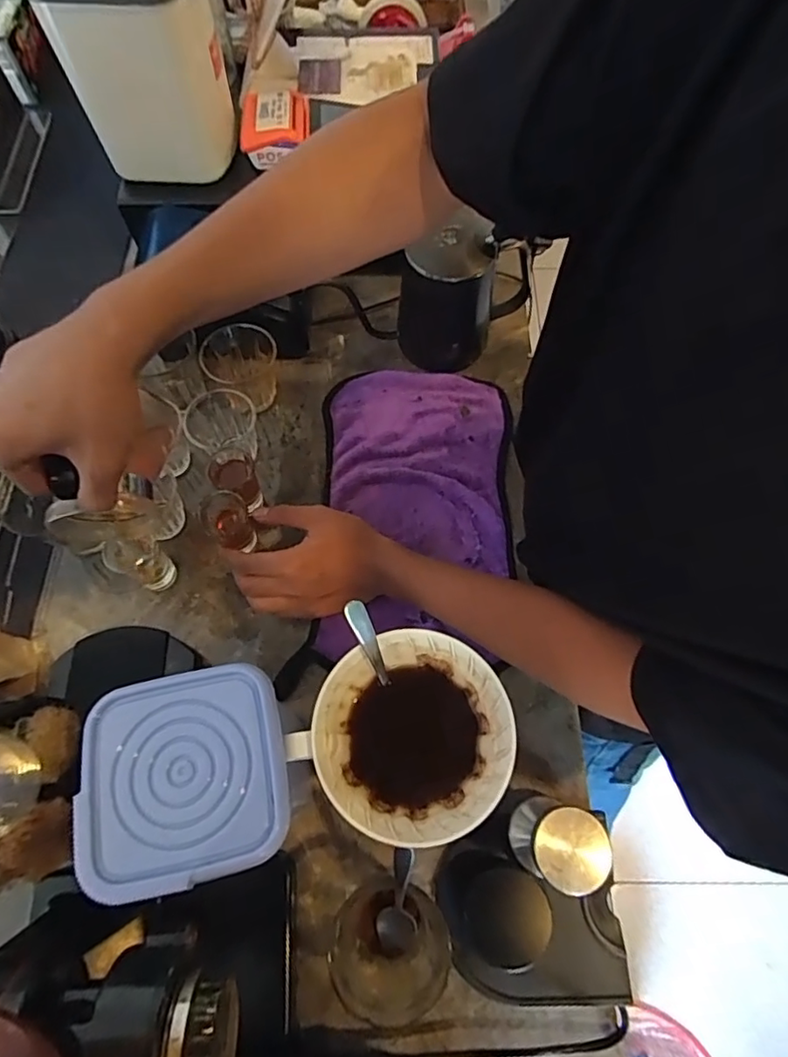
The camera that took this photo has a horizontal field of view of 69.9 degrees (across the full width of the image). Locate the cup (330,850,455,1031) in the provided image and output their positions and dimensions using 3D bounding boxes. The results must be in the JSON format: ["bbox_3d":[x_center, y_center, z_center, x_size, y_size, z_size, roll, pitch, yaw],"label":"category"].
[{"bbox_3d":[-0.005,0.296,0.399,0.095,0.070,0.078,-40,72,-16],"label":"cup"}]

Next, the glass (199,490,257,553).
[{"bbox_3d":[-0.152,-0.006,0.518,0.039,0.051,0.040,0,66,0],"label":"glass"}]

